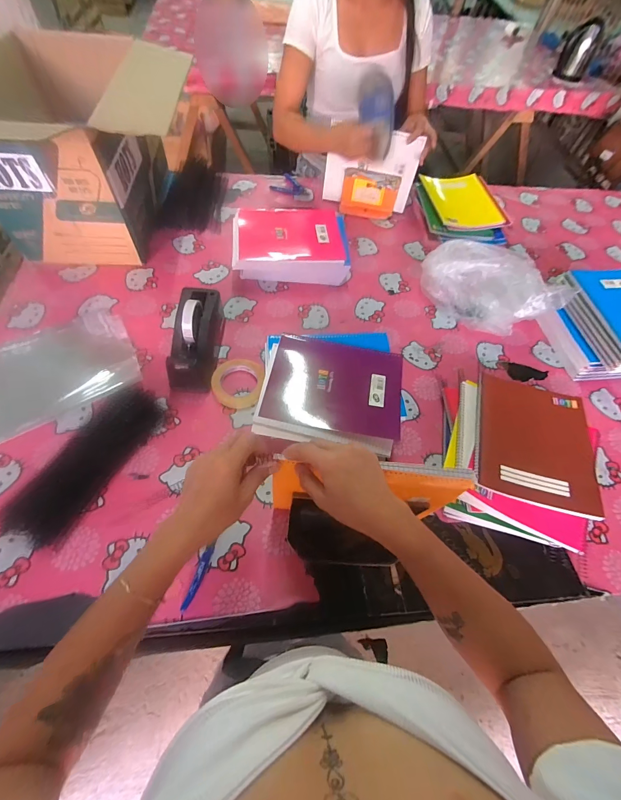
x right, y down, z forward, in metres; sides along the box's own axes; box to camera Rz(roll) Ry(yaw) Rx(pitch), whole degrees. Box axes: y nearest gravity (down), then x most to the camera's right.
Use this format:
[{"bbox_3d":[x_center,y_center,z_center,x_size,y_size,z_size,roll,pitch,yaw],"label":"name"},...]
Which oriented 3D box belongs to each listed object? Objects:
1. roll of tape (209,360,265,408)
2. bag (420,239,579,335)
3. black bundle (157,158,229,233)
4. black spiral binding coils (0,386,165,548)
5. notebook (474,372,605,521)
[{"bbox_3d":[-0.147,-0.039,0.688,0.099,0.018,0.112,9,59,1],"label":"roll of tape"},{"bbox_3d":[0.439,-0.286,0.829,0.193,0.135,0.310,-39,69,-23],"label":"bag"},{"bbox_3d":[-0.334,-0.603,0.992,0.158,0.046,0.302,3,59,-2],"label":"black bundle"},{"bbox_3d":[-0.387,0.102,0.602,0.118,0.016,0.290,25,61,10],"label":"black spiral binding coils"},{"bbox_3d":[0.422,0.055,0.638,0.209,0.023,0.281,17,60,6],"label":"notebook"}]

